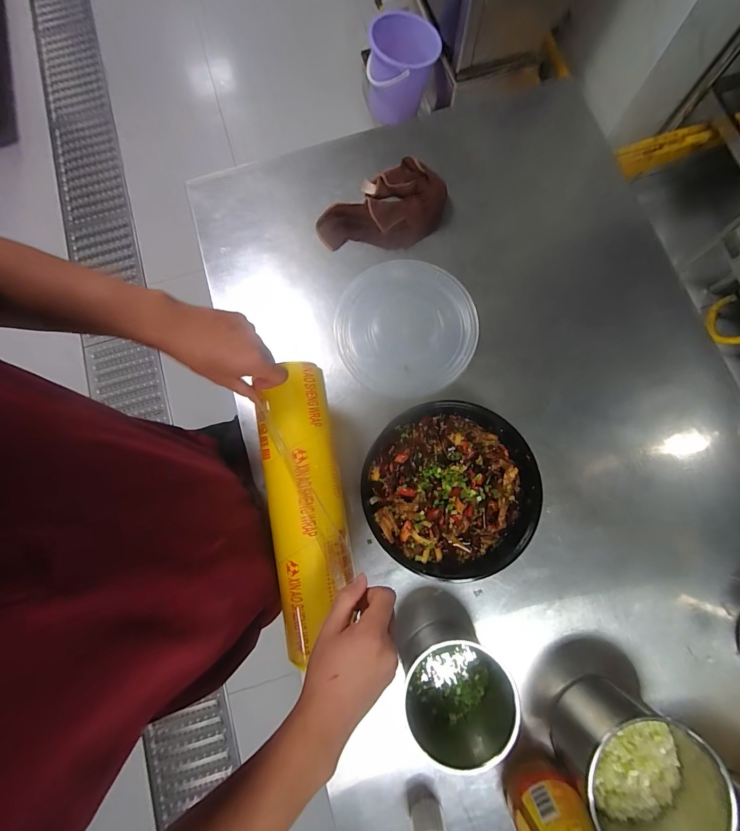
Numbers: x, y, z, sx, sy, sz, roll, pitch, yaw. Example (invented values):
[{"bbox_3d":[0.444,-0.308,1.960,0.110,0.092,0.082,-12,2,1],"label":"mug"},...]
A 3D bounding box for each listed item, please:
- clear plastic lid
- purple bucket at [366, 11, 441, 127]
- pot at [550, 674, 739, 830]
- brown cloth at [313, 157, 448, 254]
[{"bbox_3d":[0.062,-0.149,0.615,0.226,0.023,0.231,0,79,1],"label":"clear plastic lid"},{"bbox_3d":[0.113,-1.216,1.299,0.228,0.227,0.239,0,79,1],"label":"purple bucket"},{"bbox_3d":[0.314,0.429,0.445,0.145,0.116,0.155,40,82,8],"label":"pot"},{"bbox_3d":[0.029,-0.363,0.652,0.234,0.032,0.145,-34,80,-5],"label":"brown cloth"}]

